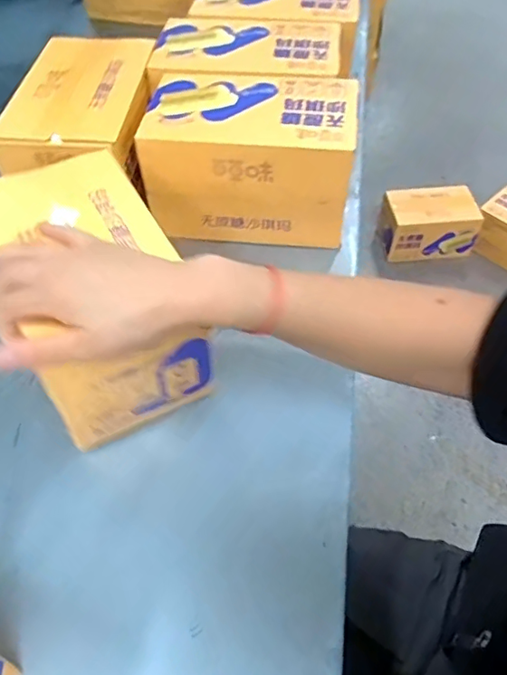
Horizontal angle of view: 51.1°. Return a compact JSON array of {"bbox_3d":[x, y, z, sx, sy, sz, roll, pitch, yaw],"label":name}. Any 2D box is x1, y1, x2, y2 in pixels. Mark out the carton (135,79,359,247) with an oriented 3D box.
[{"bbox_3d":[-0.004,-0.199,0.591,0.212,0.120,0.121,4,54,3],"label":"carton"}]

